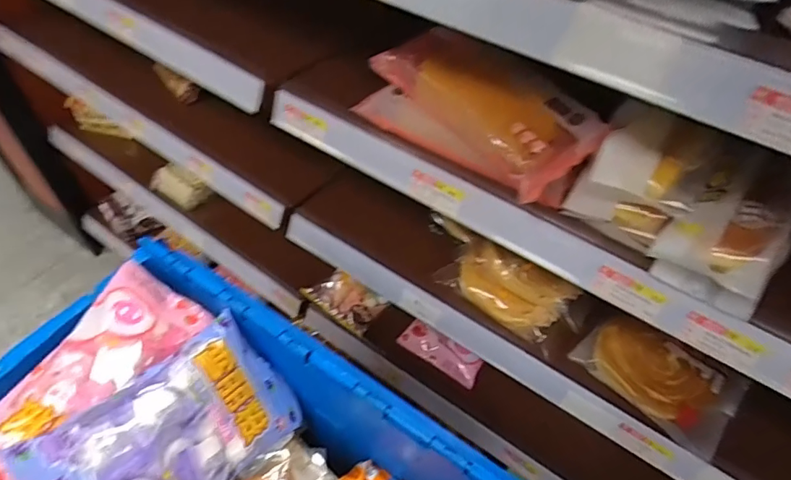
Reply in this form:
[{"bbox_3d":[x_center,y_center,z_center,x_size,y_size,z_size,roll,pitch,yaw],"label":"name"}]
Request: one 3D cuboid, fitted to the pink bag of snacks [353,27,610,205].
[{"bbox_3d":[0.074,-0.123,0.487,0.098,0.090,0.234,-34,60,-28],"label":"pink bag of snacks"}]

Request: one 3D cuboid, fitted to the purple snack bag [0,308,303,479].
[{"bbox_3d":[-0.203,0.189,0.472,0.232,0.032,0.151,-36,100,-46],"label":"purple snack bag"}]

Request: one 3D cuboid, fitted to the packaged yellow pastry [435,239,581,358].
[{"bbox_3d":[0.144,0.065,0.633,0.074,0.084,0.175,-34,60,-28],"label":"packaged yellow pastry"}]

